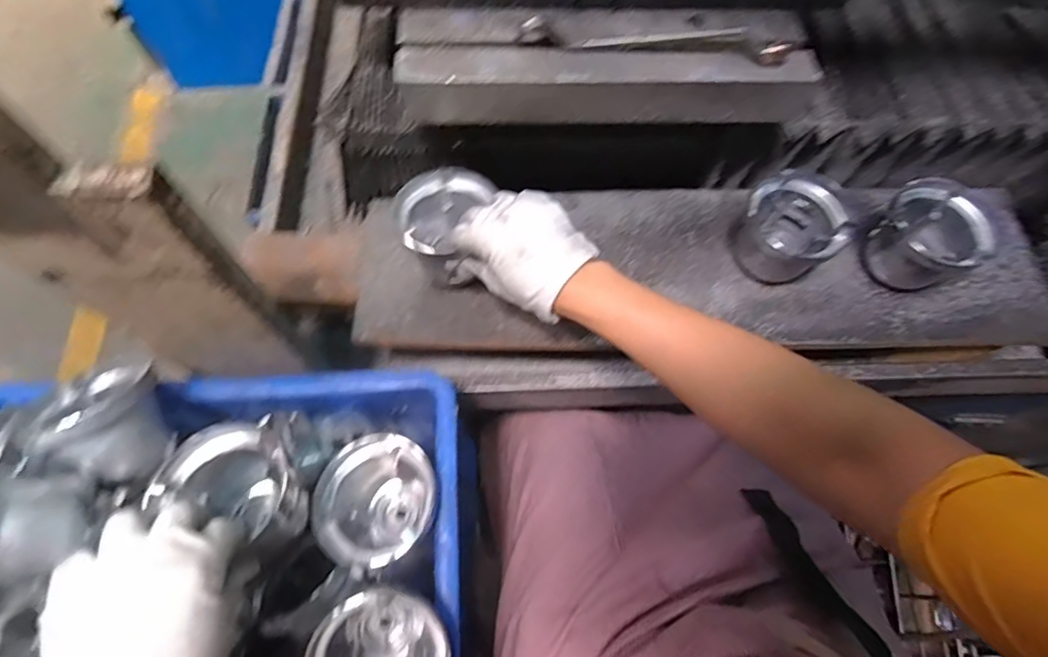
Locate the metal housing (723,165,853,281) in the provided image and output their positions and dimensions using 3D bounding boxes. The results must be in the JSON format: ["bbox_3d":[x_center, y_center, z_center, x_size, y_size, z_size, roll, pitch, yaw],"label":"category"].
[{"bbox_3d":[0.250,-0.091,0.524,0.091,0.075,0.097,8,66,1],"label":"metal housing"}]

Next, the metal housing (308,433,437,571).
[{"bbox_3d":[-0.119,0.142,0.448,0.093,0.075,0.085,1,66,-2],"label":"metal housing"}]

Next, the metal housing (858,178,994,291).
[{"bbox_3d":[0.382,-0.082,0.524,0.095,0.078,0.080,-34,71,-16],"label":"metal housing"}]

